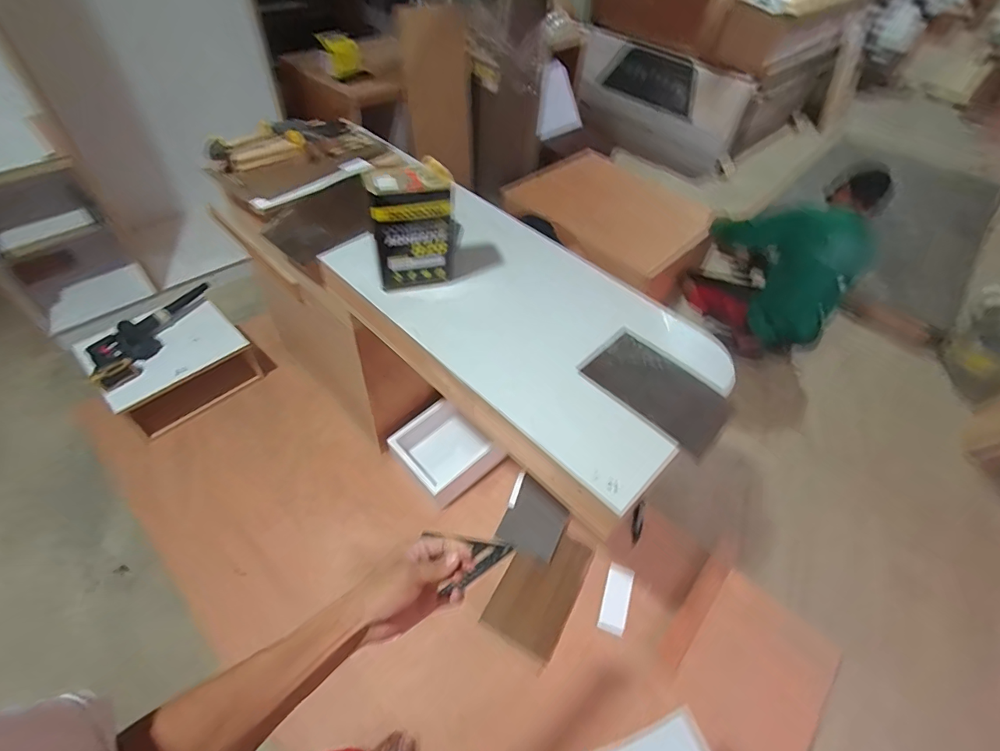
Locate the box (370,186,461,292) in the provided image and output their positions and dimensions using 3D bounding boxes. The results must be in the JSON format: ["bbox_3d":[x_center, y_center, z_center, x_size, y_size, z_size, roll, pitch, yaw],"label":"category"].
[{"bbox_3d":[-0.179,-0.285,1.006,0.167,0.217,0.042,-16,53,-18],"label":"box"}]

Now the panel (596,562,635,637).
[{"bbox_3d":[0.349,0.662,1.397,0.081,0.012,0.197,18,51,10],"label":"panel"}]

